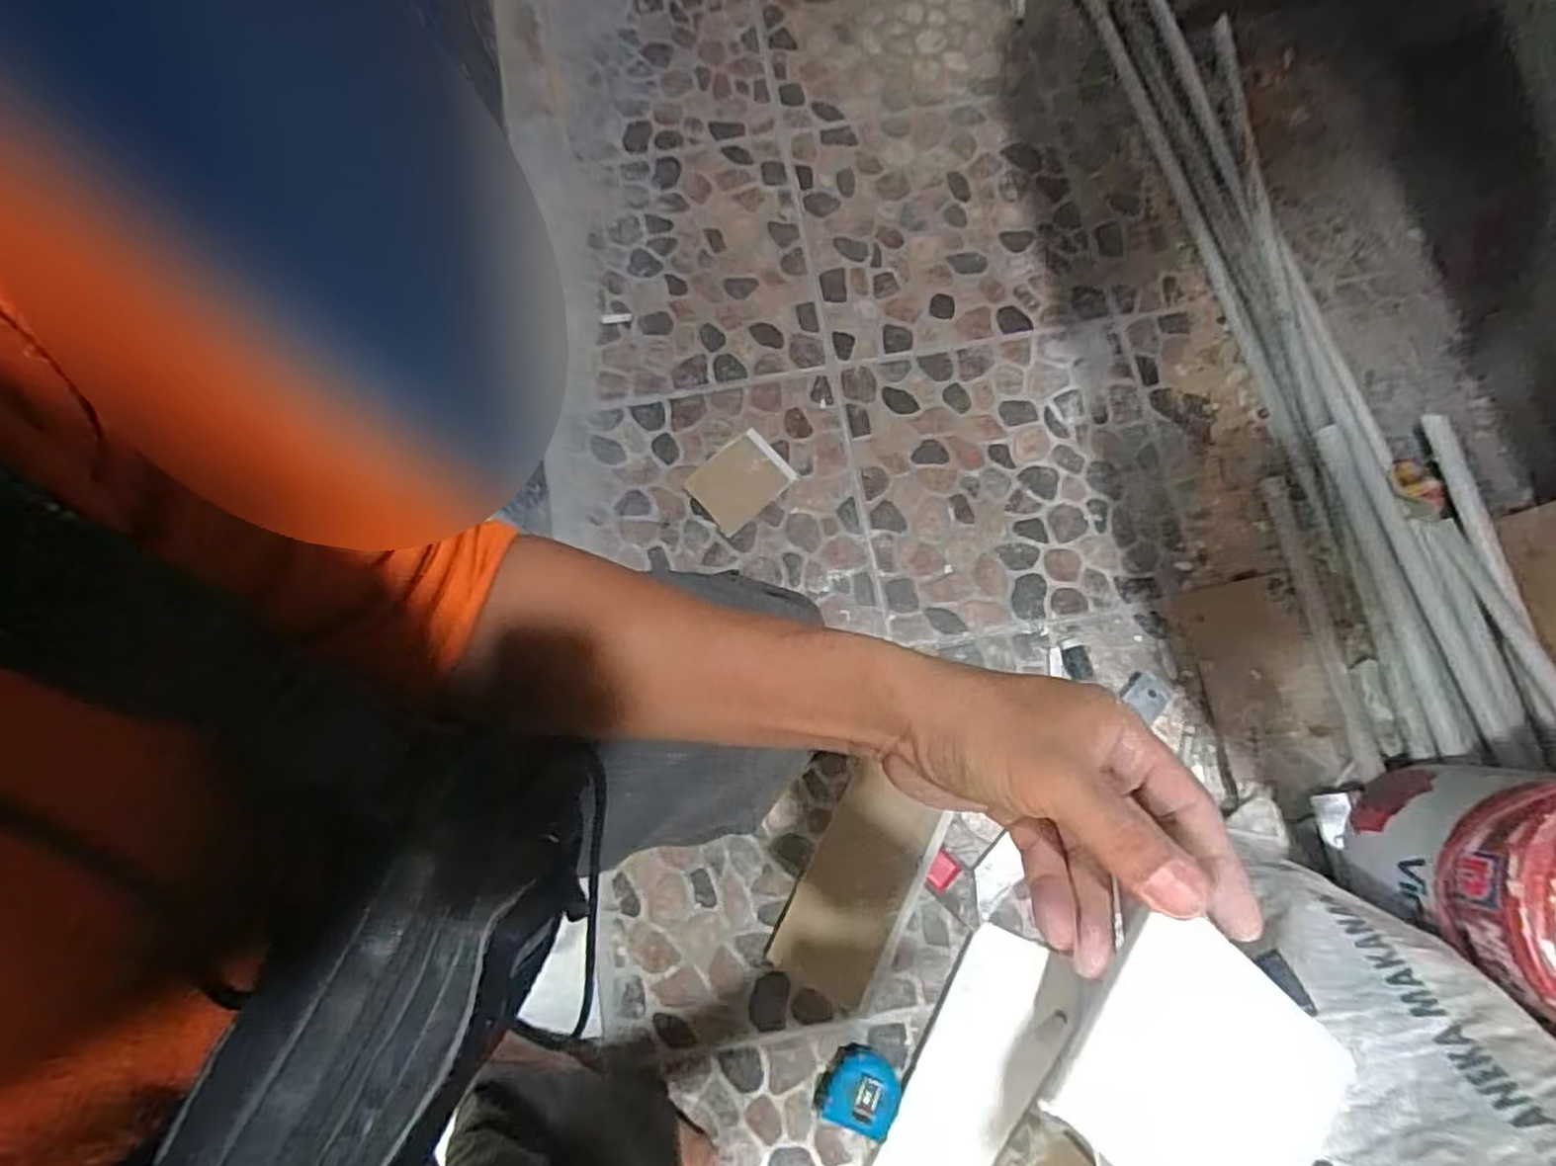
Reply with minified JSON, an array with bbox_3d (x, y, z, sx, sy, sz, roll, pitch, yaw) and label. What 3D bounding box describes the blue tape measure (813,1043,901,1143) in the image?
[{"bbox_3d":[0.074,0.451,0.622,0.060,0.037,0.063,29,79,7],"label":"blue tape measure"}]

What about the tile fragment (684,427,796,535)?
[{"bbox_3d":[-0.044,-0.111,0.771,0.099,0.014,0.081,-39,79,-8],"label":"tile fragment"}]

